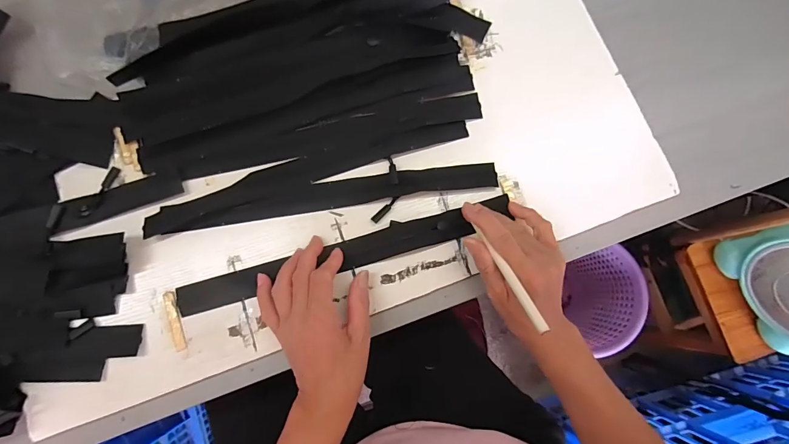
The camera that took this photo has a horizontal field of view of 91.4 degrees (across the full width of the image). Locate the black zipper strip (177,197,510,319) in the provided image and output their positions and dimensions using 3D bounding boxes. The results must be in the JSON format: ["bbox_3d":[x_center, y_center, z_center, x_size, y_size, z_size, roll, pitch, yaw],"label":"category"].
[{"bbox_3d":[-0.048,0.034,0.396,0.344,0.007,0.031,-16,84,-3],"label":"black zipper strip"}]

